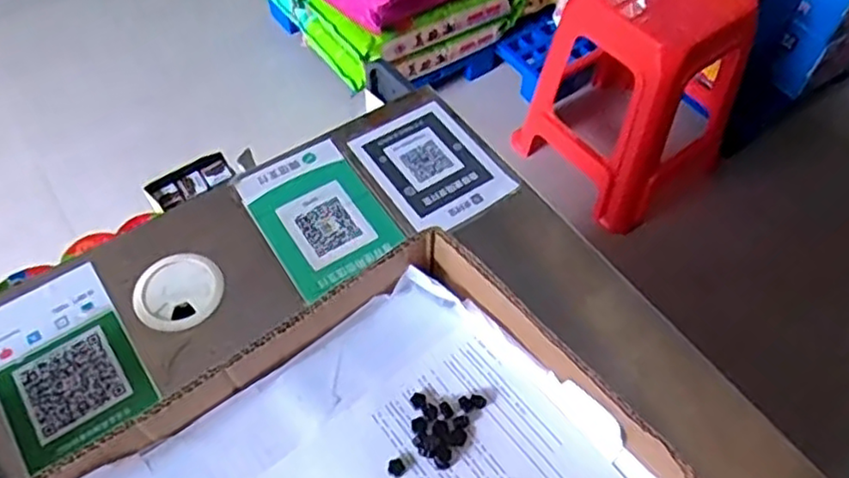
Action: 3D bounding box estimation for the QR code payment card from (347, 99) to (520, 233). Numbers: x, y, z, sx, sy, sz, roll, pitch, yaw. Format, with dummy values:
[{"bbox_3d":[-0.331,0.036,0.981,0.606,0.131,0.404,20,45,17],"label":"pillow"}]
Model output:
[{"bbox_3d":[0.007,-0.068,0.616,0.102,0.006,0.133,-29,60,-18],"label":"QR code payment card"}]

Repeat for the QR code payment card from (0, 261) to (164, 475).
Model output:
[{"bbox_3d":[-0.270,0.091,0.506,0.096,0.006,0.143,-32,61,-19],"label":"QR code payment card"}]

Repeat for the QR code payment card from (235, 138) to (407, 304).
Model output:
[{"bbox_3d":[-0.090,-0.022,0.585,0.098,0.005,0.138,-29,62,-18],"label":"QR code payment card"}]

